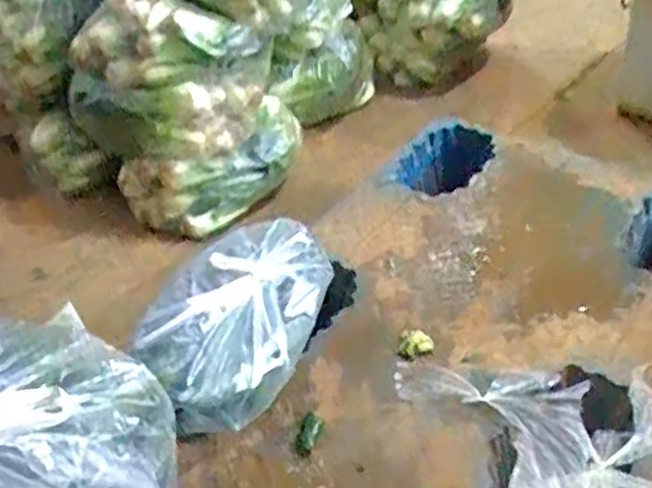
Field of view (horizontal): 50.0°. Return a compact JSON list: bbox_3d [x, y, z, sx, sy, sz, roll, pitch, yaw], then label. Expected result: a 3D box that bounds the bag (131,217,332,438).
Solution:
[{"bbox_3d":[-0.112,0.096,0.886,0.186,0.111,0.316,16,44,23],"label":"bag"}]

